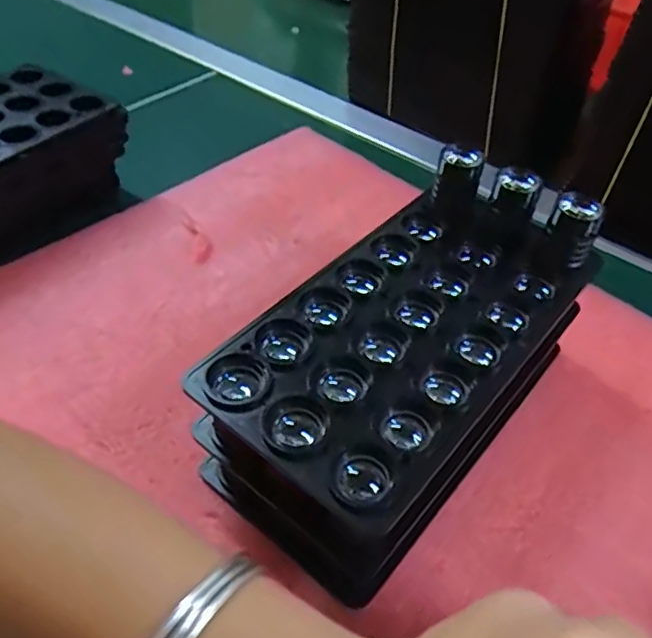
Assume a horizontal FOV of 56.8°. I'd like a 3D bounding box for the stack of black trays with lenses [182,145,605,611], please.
[{"bbox_3d":[0.036,0.016,0.282,0.100,0.102,0.190,34,54,26],"label":"stack of black trays with lenses"}]

